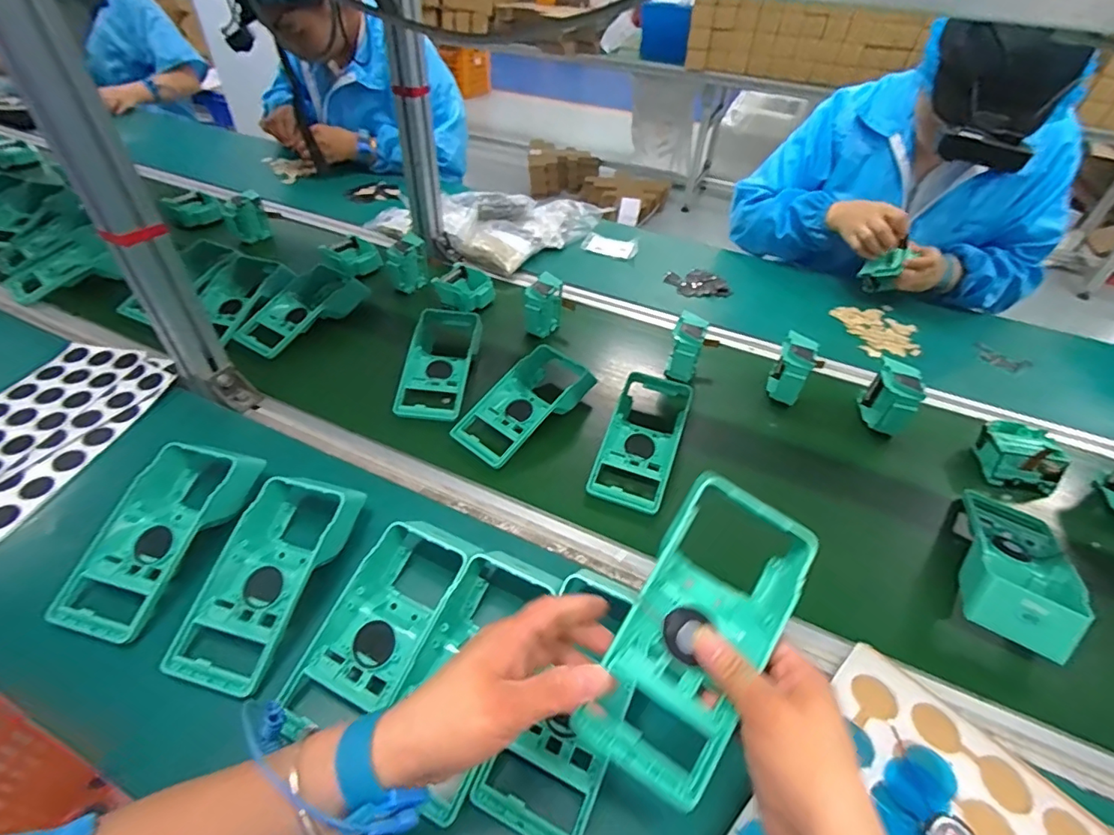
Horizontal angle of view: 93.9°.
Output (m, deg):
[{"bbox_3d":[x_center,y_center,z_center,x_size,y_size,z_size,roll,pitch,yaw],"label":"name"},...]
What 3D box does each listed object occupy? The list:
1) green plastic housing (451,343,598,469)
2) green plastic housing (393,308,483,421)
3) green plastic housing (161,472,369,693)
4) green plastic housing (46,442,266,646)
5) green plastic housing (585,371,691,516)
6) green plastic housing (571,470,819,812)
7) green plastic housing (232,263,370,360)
[{"bbox_3d":[-0.037,-0.018,0.636,0.097,0.053,0.186,36,51,29],"label":"green plastic housing"},{"bbox_3d":[-0.154,-0.075,0.688,0.082,0.052,0.174,7,43,2],"label":"green plastic housing"},{"bbox_3d":[-0.249,0.135,0.457,0.094,0.066,0.185,14,44,10],"label":"green plastic housing"},{"bbox_3d":[-0.374,0.105,0.486,0.086,0.058,0.180,15,44,11],"label":"green plastic housing"},{"bbox_3d":[0.101,0.021,0.607,0.083,0.045,0.184,17,44,12],"label":"green plastic housing"},{"bbox_3d":[0.086,0.129,0.326,0.082,0.046,0.174,31,76,10],"label":"green plastic housing"},{"bbox_3d":[-0.373,-0.159,0.775,0.099,0.054,0.190,27,47,22],"label":"green plastic housing"}]

